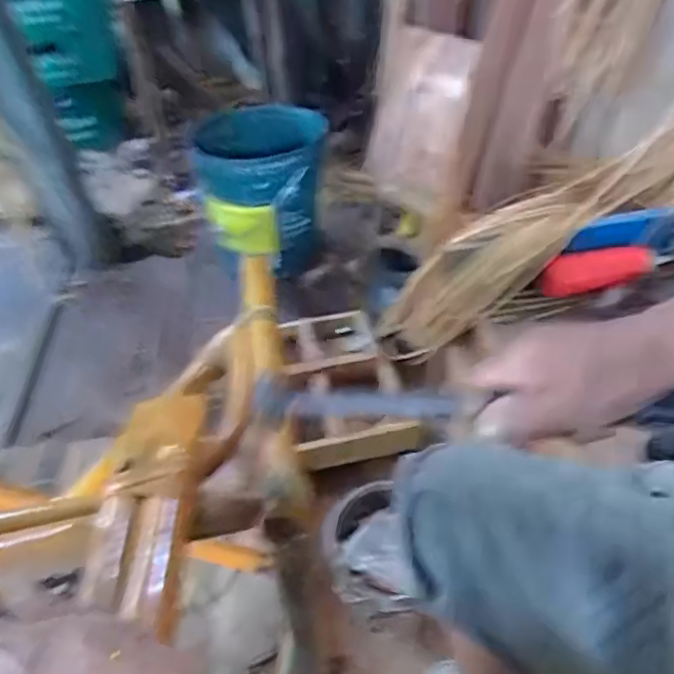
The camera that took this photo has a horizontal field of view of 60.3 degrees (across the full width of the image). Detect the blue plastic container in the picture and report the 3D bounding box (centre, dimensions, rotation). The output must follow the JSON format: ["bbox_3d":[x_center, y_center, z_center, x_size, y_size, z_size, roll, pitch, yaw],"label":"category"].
[{"bbox_3d":[-0.163,-0.348,1.393,0.284,0.308,0.312,-4,42,3],"label":"blue plastic container"}]

